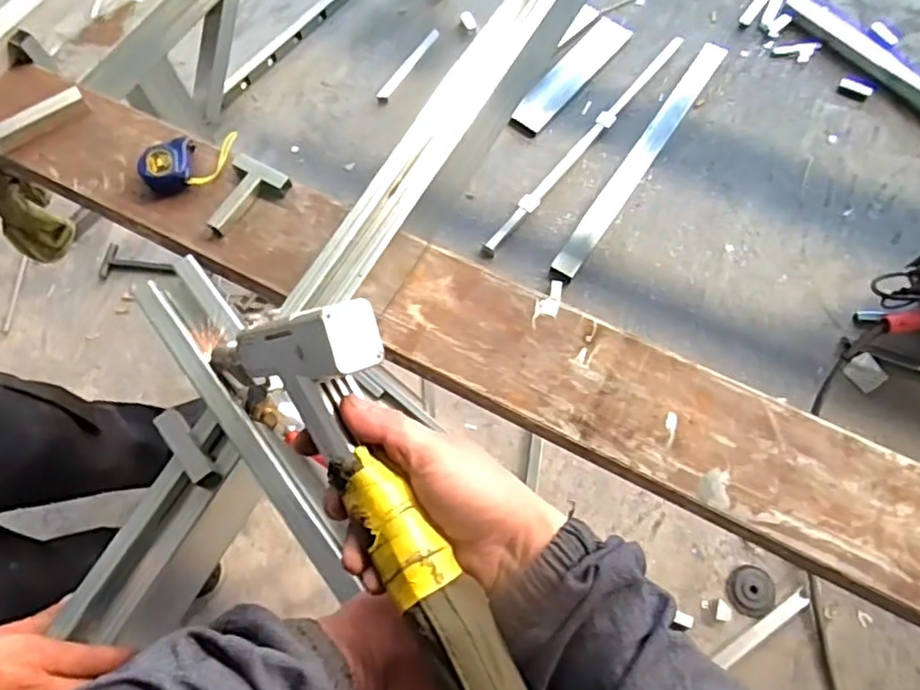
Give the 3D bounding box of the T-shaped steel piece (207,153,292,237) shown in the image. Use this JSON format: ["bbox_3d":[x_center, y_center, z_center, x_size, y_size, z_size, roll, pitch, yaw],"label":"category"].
[{"bbox_3d":[-0.276,-0.185,0.813,0.072,0.032,0.103,22,71,10],"label":"T-shaped steel piece"}]

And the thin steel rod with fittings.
[{"bbox_3d":[0.340,-0.545,1.679,0.041,0.024,0.882,37,74,15],"label":"thin steel rod with fittings"}]

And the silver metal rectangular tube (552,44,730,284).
[{"bbox_3d":[0.477,-0.502,1.658,0.071,0.020,0.872,32,73,13],"label":"silver metal rectangular tube"}]

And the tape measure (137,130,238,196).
[{"bbox_3d":[-0.357,-0.248,0.842,0.133,0.039,0.073,-29,70,-9],"label":"tape measure"}]

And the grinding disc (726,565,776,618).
[{"bbox_3d":[0.581,0.489,1.267,0.086,0.014,0.094,-1,69,2],"label":"grinding disc"}]

